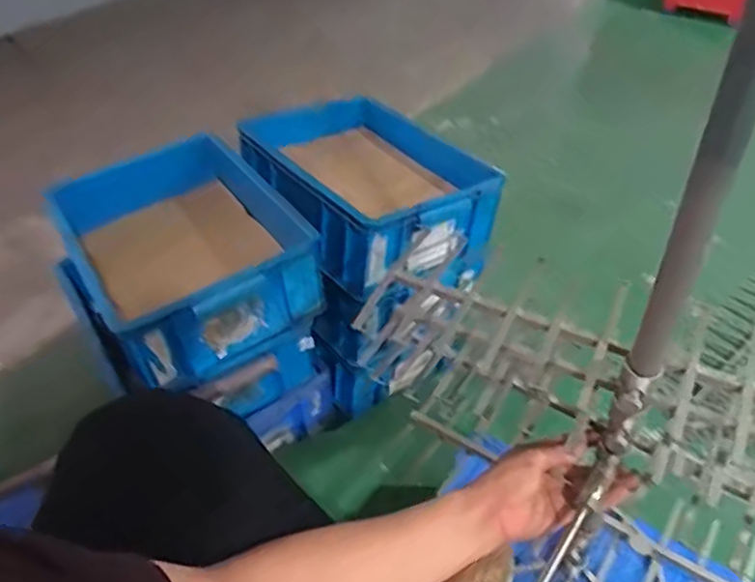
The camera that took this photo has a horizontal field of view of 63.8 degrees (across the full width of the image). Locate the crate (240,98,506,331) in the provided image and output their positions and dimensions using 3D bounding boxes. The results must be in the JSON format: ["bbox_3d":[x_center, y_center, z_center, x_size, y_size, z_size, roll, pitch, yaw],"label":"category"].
[{"bbox_3d":[-0.030,-0.188,1.116,0.309,0.180,0.468,-25,47,-23],"label":"crate"}]

